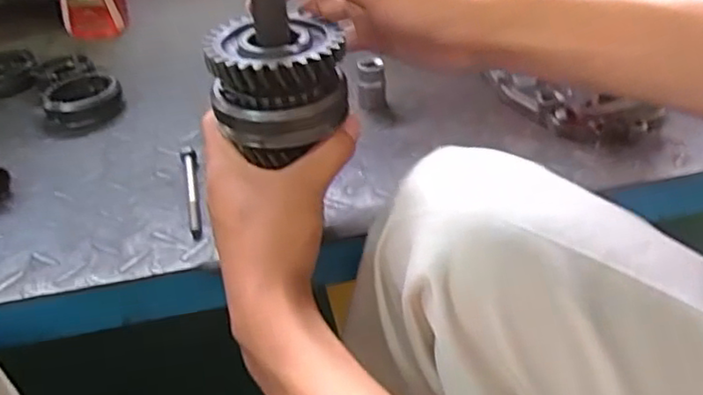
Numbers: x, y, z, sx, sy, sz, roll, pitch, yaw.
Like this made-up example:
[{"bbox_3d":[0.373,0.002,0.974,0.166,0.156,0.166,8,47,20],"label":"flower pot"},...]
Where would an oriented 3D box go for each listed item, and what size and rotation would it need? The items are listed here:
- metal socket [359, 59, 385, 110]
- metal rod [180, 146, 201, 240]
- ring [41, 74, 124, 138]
[{"bbox_3d":[0.017,-0.098,0.553,0.022,0.043,0.017,-5,37,0],"label":"metal socket"},{"bbox_3d":[-0.117,-0.008,0.473,0.011,0.010,0.112,-13,38,-11],"label":"metal rod"},{"bbox_3d":[-0.248,-0.088,0.588,0.070,0.021,0.081,-16,39,-14],"label":"ring"}]

